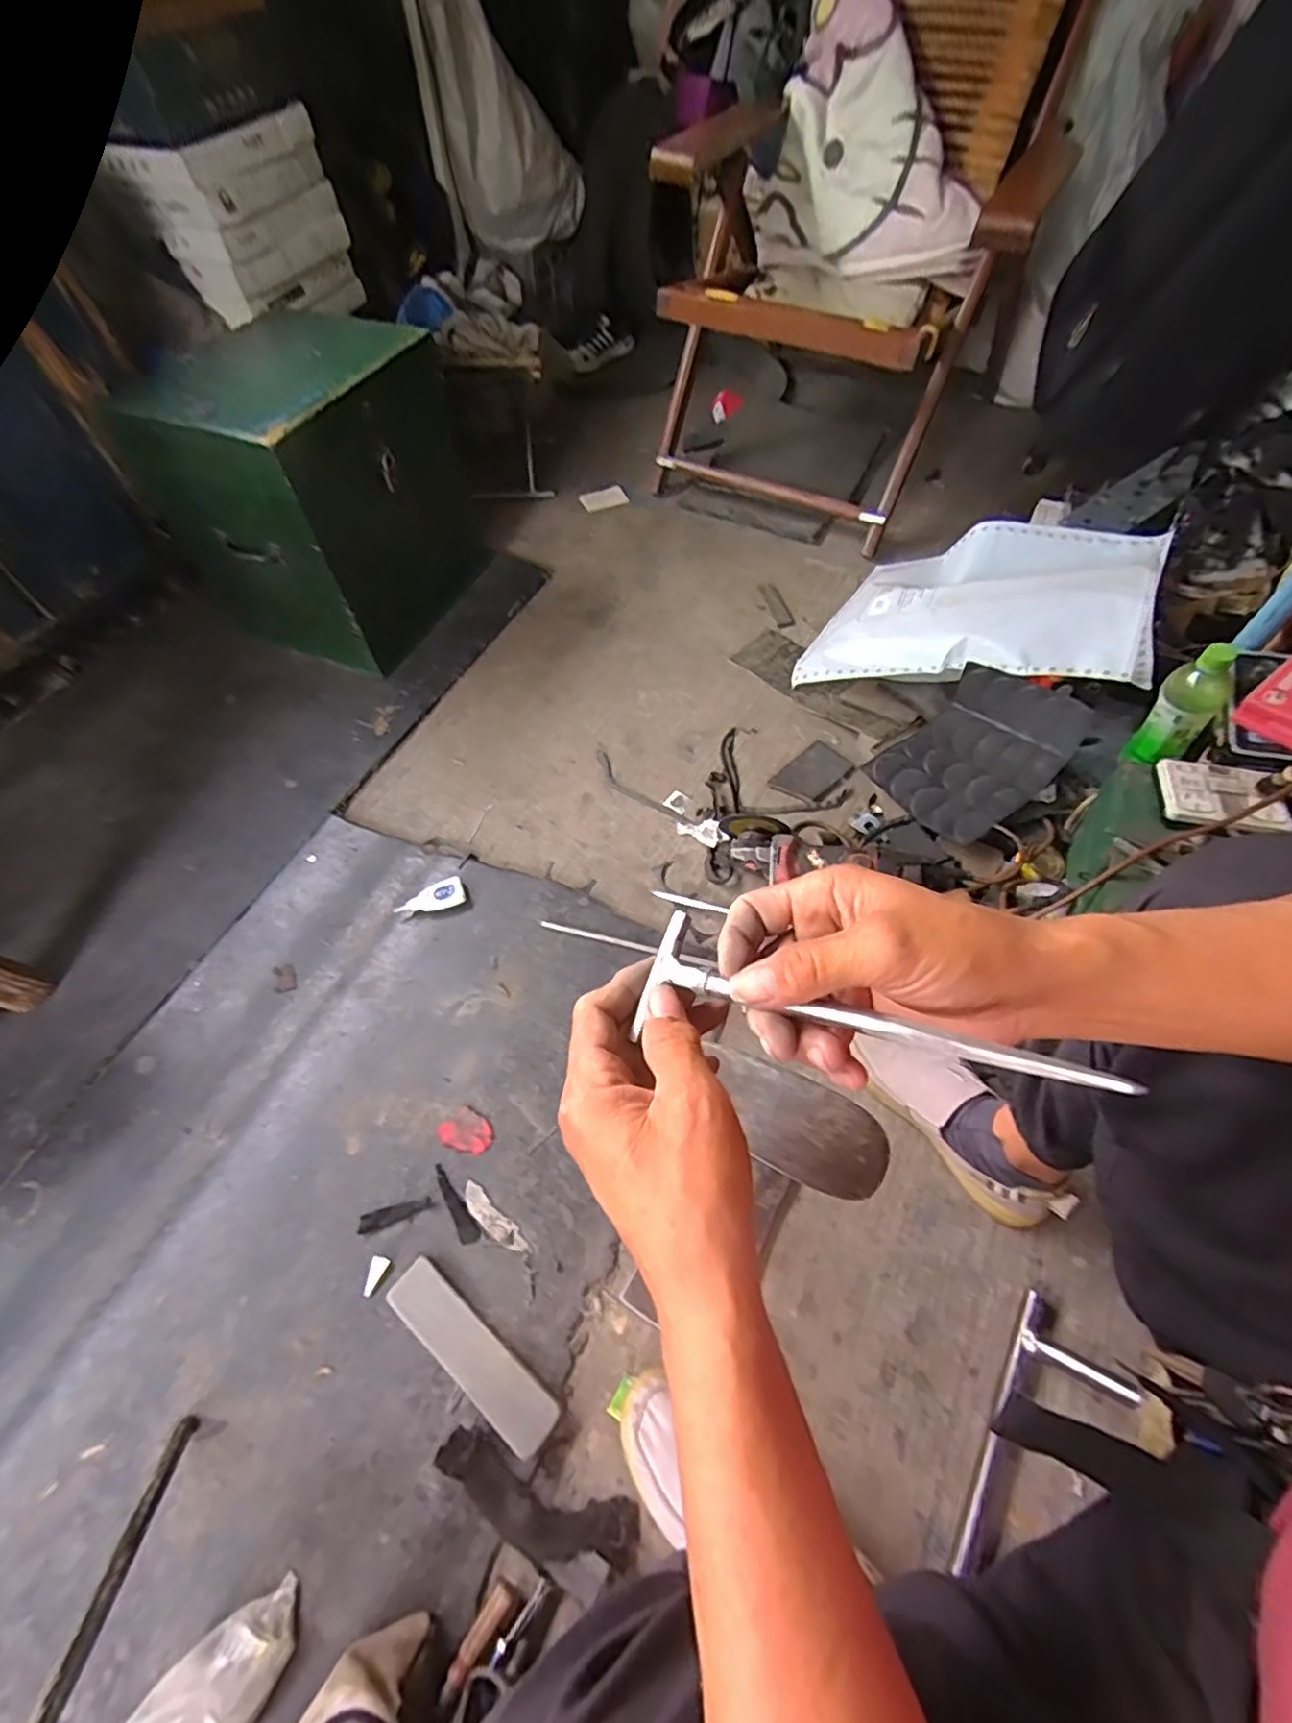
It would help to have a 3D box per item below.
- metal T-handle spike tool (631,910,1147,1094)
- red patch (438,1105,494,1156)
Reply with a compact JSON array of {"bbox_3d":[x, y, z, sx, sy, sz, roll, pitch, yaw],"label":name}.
[{"bbox_3d":[0.079,0.064,0.263,0.190,0.015,0.057,8,54,37],"label":"metal T-handle spike tool"},{"bbox_3d":[-0.200,0.302,0.729,0.059,0.004,0.046,24,61,15],"label":"red patch"}]

